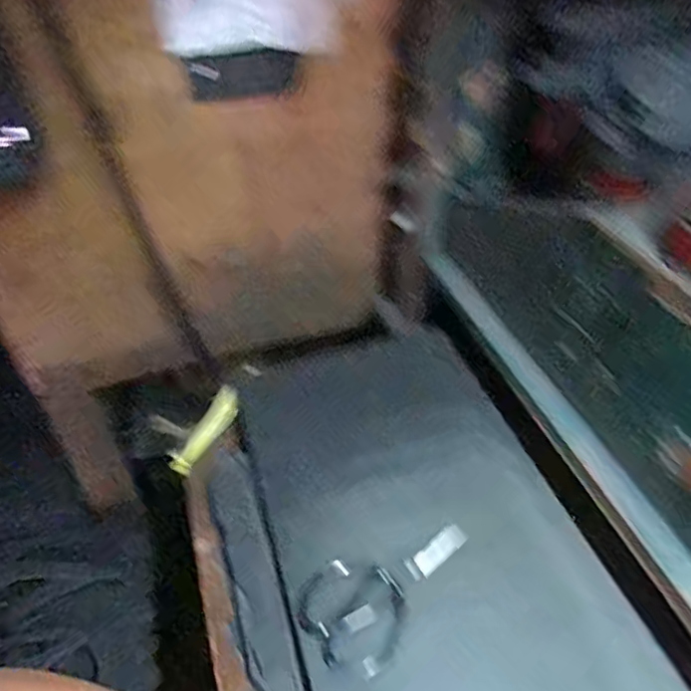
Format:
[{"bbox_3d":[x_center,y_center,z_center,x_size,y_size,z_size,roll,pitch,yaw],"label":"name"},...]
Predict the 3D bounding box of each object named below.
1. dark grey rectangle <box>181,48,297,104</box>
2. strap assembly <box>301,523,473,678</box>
[{"bbox_3d":[-0.151,-0.399,0.891,0.165,0.077,0.006,-18,62,-22],"label":"dark grey rectangle"},{"bbox_3d":[0.034,0.234,0.613,0.103,0.018,0.183,25,49,29],"label":"strap assembly"}]

